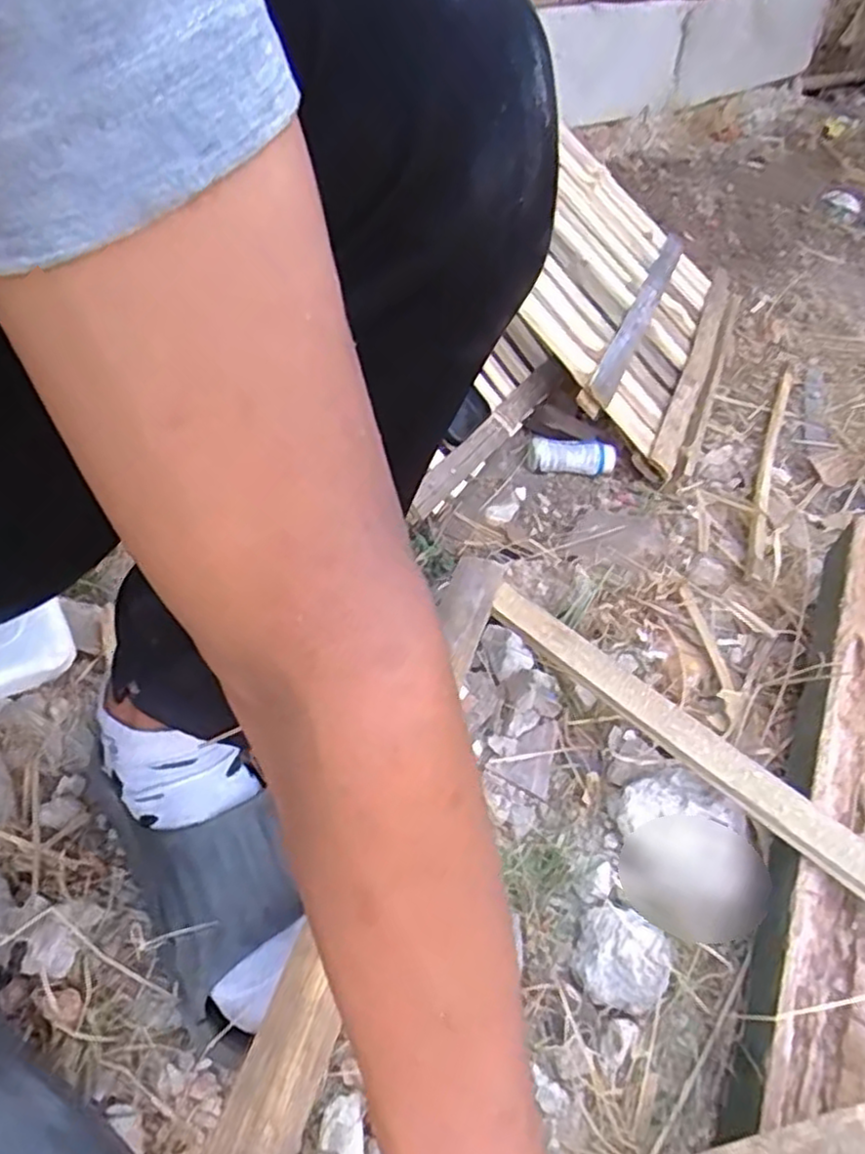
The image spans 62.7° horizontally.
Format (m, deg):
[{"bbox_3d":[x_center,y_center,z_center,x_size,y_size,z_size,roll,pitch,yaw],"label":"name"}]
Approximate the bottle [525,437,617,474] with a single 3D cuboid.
[{"bbox_3d":[0.150,-0.128,0.766,0.096,0.028,0.033,0,46,0],"label":"bottle"}]

